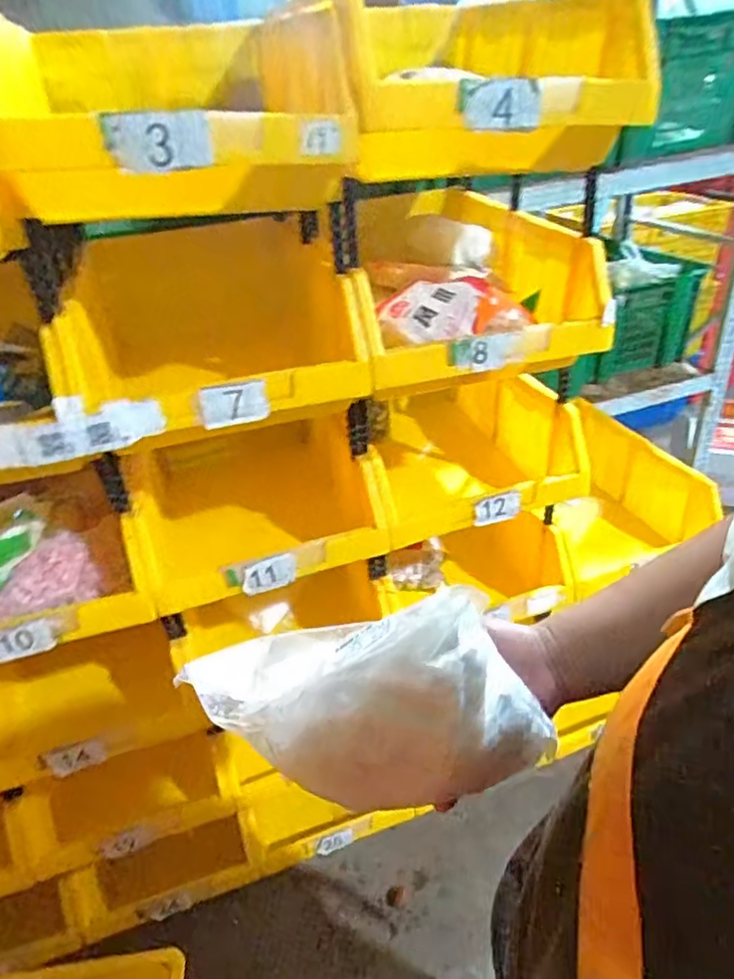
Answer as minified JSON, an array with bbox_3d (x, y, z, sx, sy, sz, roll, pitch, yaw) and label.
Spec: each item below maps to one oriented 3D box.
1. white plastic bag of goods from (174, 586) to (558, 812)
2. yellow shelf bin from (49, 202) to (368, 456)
[{"bbox_3d":[0.001,0.130,0.410,0.230,0.124,0.106,5,34,16],"label":"white plastic bag of goods"},{"bbox_3d":[-0.221,-0.237,0.875,0.388,0.219,0.437,-11,33,-7],"label":"yellow shelf bin"}]

